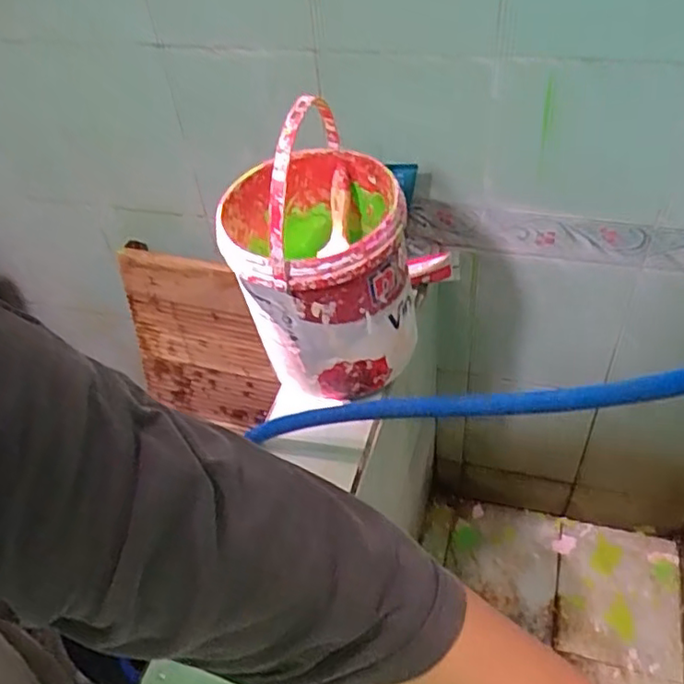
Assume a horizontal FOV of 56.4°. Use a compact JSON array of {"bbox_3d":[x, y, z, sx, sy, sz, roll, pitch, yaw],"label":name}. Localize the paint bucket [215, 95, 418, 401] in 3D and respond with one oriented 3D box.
[{"bbox_3d":[-0.027,-0.095,0.656,0.176,0.246,0.202,-15,46,-7],"label":"paint bucket"}]

